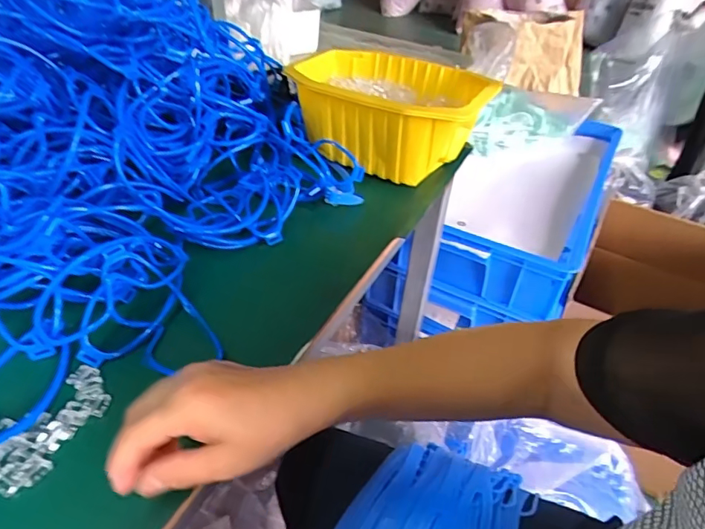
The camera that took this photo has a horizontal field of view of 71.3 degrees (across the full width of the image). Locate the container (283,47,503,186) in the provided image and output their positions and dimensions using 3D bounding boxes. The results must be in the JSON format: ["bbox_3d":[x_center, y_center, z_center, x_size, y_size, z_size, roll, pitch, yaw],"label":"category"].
[{"bbox_3d":[0.053,-0.202,0.651,0.241,0.104,0.179,27,46,25],"label":"container"}]

